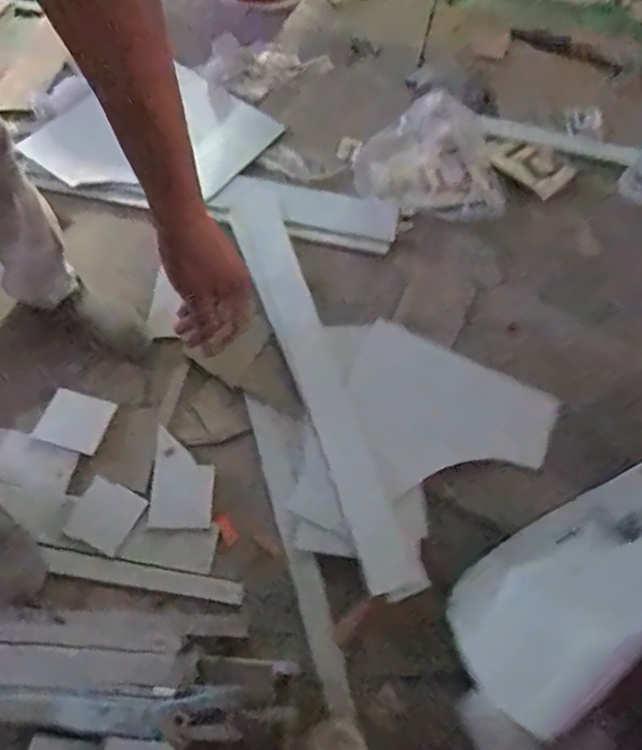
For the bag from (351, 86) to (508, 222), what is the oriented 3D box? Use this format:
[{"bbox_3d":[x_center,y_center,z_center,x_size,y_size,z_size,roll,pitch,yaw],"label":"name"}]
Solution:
[{"bbox_3d":[0.245,-0.448,1.168,0.307,0.126,0.205,29,67,8],"label":"bag"}]

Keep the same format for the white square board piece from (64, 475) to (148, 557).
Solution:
[{"bbox_3d":[-0.354,0.229,0.920,0.100,0.005,0.099,25,67,6],"label":"white square board piece"}]

